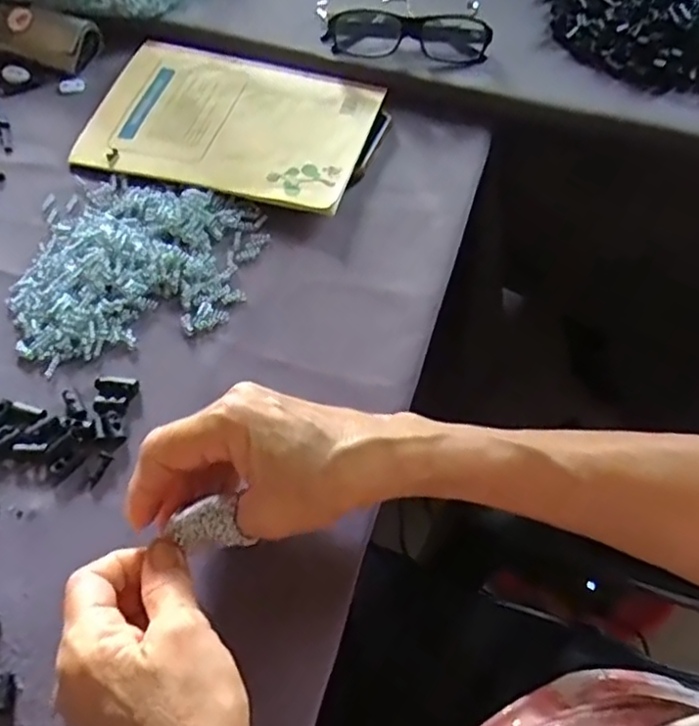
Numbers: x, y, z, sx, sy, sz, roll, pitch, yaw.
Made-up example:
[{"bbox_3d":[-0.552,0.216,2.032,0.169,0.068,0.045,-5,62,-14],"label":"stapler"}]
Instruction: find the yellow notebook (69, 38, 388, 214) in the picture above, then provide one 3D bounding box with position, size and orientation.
[{"bbox_3d":[-0.091,-0.189,0.497,0.213,0.009,0.148,15,60,9],"label":"yellow notebook"}]

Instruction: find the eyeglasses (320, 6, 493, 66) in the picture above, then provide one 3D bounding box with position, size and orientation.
[{"bbox_3d":[0.047,-0.265,0.529,0.128,0.029,0.044,2,59,1],"label":"eyeglasses"}]

